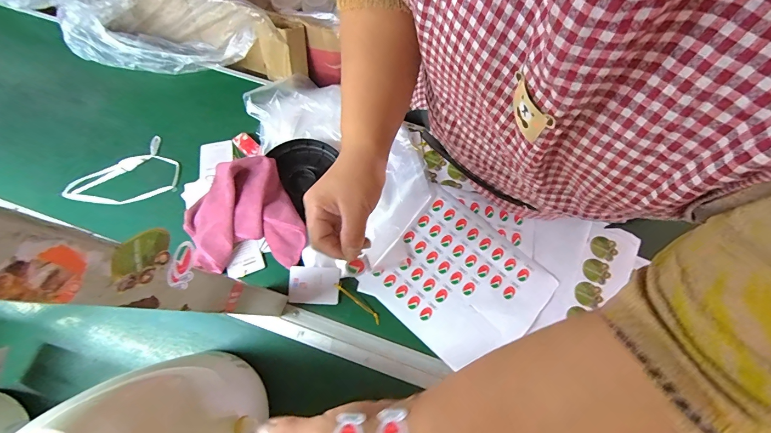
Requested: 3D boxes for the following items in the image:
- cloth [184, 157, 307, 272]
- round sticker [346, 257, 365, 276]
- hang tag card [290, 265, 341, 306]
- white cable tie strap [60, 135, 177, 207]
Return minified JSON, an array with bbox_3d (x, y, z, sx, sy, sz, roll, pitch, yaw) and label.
[{"bbox_3d":[-0.206,0.007,0.475,0.160,0.060,0.160,-23,73,-7],"label":"cloth"},{"bbox_3d":[-0.029,0.051,0.332,0.019,0.005,0.013,-22,84,-25],"label":"round sticker"},{"bbox_3d":[-0.100,0.096,0.474,0.069,0.004,0.050,2,81,3],"label":"hang tag card"},{"bbox_3d":[-0.405,-0.051,0.525,0.160,0.005,0.101,-36,75,-10],"label":"white cable tie strap"}]

